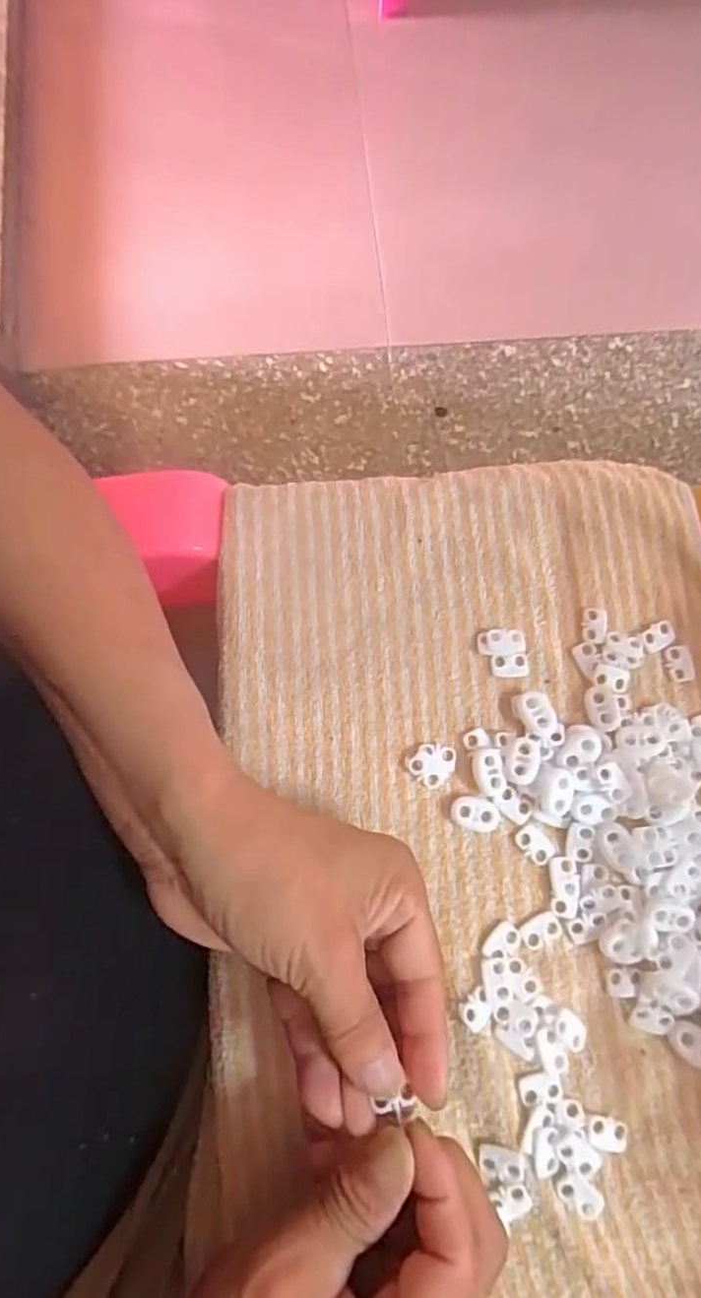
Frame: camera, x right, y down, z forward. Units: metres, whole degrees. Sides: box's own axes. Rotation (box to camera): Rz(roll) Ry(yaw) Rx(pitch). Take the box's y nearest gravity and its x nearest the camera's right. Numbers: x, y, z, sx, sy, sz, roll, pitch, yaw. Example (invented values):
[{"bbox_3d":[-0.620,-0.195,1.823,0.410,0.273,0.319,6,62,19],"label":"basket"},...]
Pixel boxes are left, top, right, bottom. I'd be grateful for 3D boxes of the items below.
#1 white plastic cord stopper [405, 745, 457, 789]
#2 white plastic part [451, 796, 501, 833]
[{"bbox_3d":[0.039,0.054,0.314,0.022,0.006,0.018,-39,82,-10],"label":"white plastic cord stopper"},{"bbox_3d":[0.058,0.077,0.310,0.023,0.005,0.014,15,77,0],"label":"white plastic part"}]

